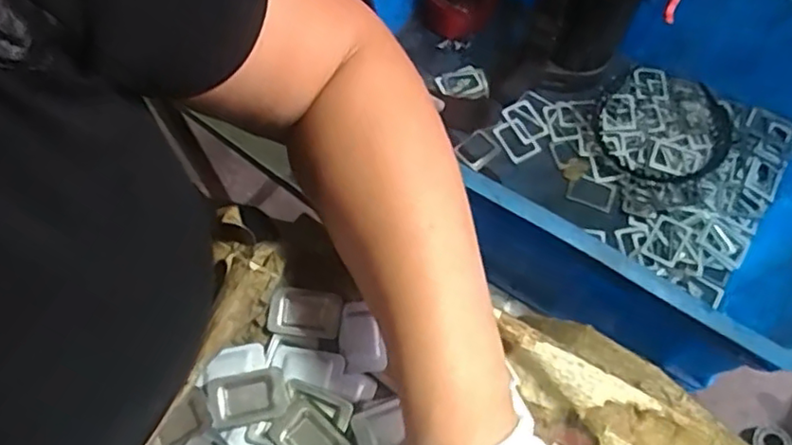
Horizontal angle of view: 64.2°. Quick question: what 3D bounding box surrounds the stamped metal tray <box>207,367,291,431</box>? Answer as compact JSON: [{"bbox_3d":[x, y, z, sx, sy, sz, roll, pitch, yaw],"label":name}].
[{"bbox_3d":[-0.078,0.092,0.334,0.040,0.008,0.026,-12,67,-5],"label":"stamped metal tray"}]

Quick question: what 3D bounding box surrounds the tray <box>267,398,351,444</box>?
[{"bbox_3d":[-0.045,0.113,0.325,0.040,0.007,0.027,39,72,15],"label":"tray"}]

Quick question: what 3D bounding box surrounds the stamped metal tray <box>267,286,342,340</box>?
[{"bbox_3d":[-0.051,0.051,0.356,0.040,0.004,0.026,10,75,-5],"label":"stamped metal tray"}]

